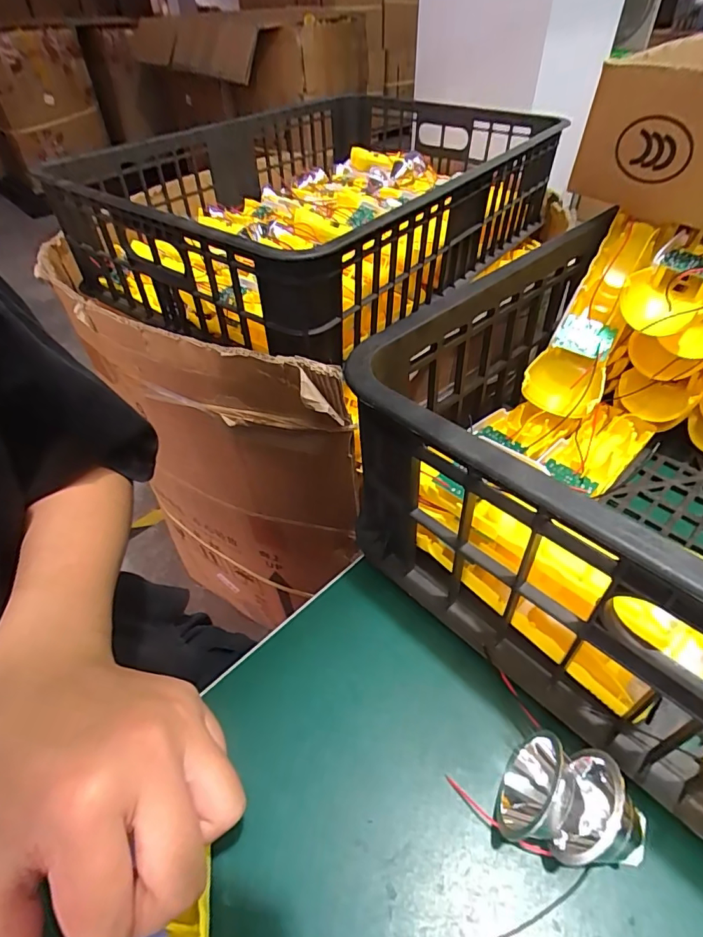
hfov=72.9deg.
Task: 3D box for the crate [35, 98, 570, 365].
[{"bbox_3d":[-0.027,-0.360,0.626,0.424,0.140,0.564,26,52,26],"label":"crate"}]

